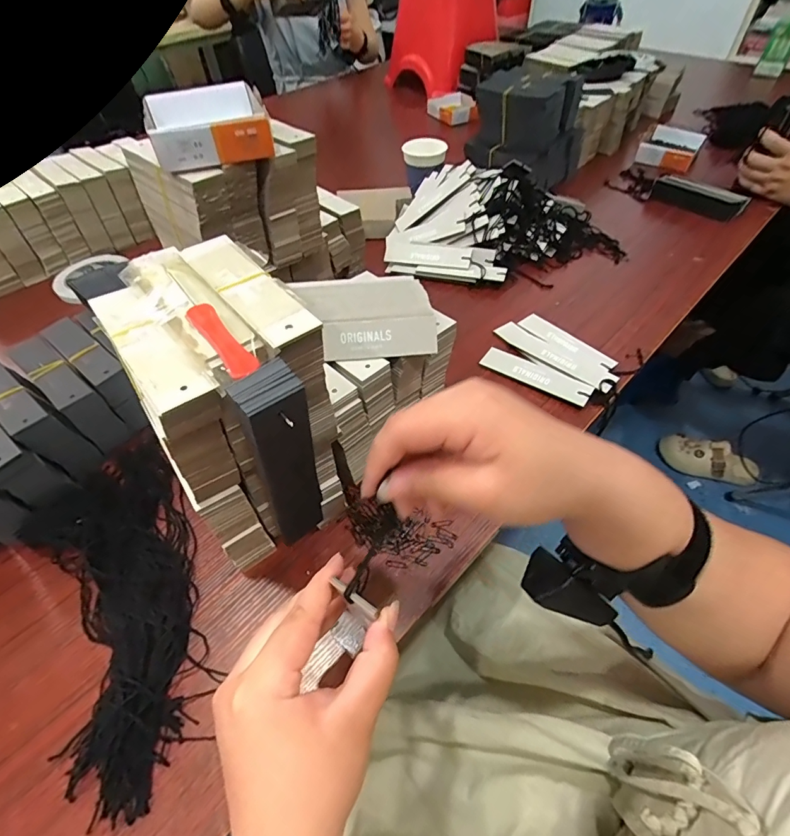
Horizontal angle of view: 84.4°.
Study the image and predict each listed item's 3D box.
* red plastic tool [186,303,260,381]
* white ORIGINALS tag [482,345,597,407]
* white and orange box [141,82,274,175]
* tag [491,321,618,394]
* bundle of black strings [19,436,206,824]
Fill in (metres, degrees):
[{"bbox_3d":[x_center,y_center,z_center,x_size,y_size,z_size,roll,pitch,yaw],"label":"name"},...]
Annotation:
[{"bbox_3d":[-0.095,-0.044,0.237,0.015,0.006,0.065,-32,57,-22],"label":"red plastic tool"},{"bbox_3d":[0.161,-0.050,0.502,0.126,0.004,0.033,28,61,26],"label":"white ORIGINALS tag"},{"bbox_3d":[-0.171,-0.268,0.399,0.102,0.032,0.109,-15,52,-10],"label":"white and orange box"},{"bbox_3d":[0.189,-0.077,0.523,0.038,0.006,0.153,-36,56,-27],"label":"tag"},{"bbox_3d":[-0.224,0.133,0.353,0.117,0.030,0.293,-27,55,-19],"label":"bundle of black strings"}]

